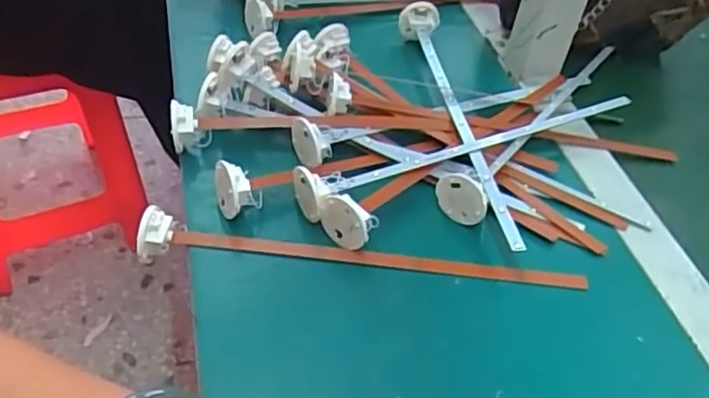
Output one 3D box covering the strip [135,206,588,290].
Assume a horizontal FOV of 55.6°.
[{"bbox_3d":[0.005,0.038,0.446,0.293,0.020,0.024,6,44,-2],"label":"strip"}]

